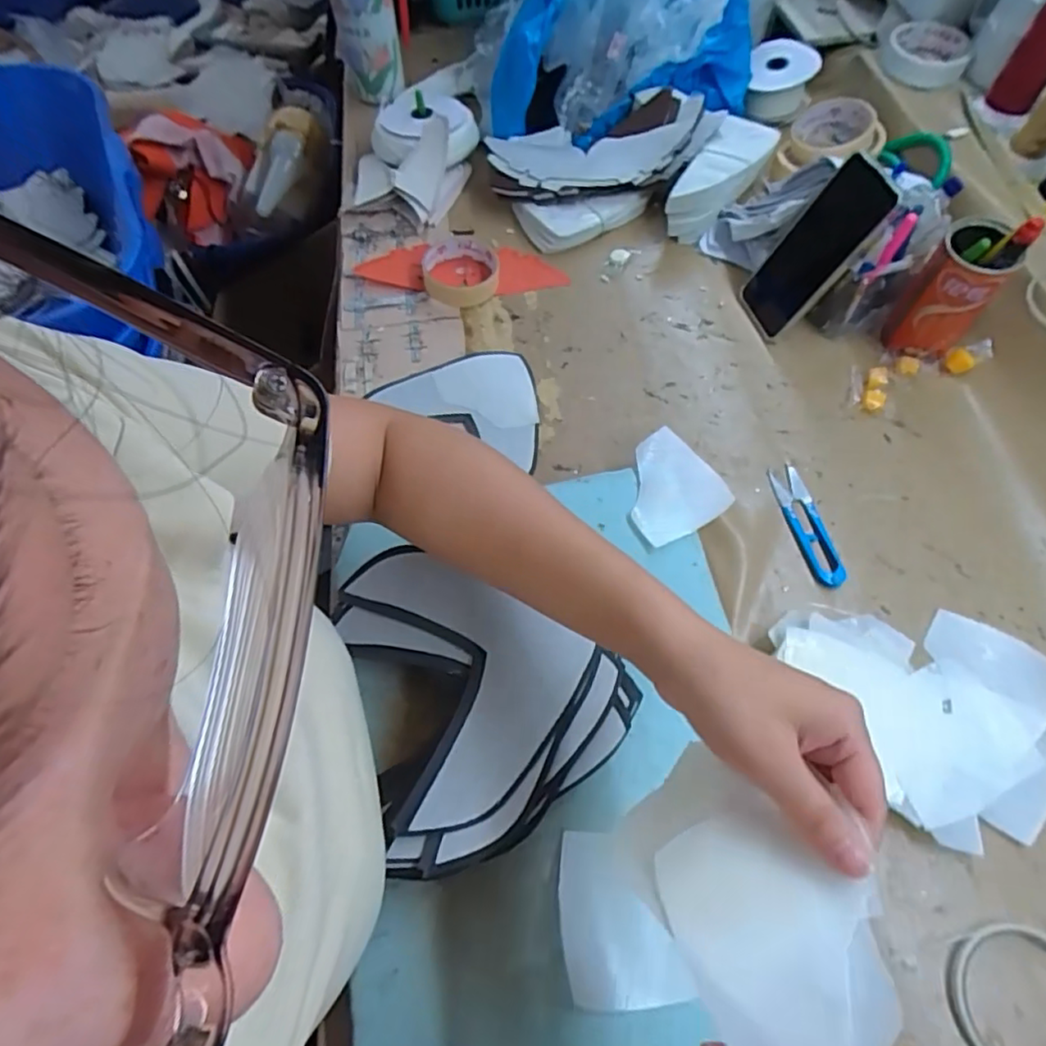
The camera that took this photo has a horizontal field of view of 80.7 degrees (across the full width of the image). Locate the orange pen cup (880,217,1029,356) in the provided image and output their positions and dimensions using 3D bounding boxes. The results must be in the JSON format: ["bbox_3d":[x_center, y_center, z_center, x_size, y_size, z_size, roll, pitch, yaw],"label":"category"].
[{"bbox_3d":[0.390,-0.214,0.562,0.062,0.120,0.058,-1,64,2],"label":"orange pen cup"}]

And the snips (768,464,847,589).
[{"bbox_3d":[0.246,0.000,0.536,0.028,0.008,0.119,-9,64,-2],"label":"snips"}]

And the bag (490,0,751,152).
[{"bbox_3d":[0.113,-0.593,0.734,0.311,0.180,0.170,-5,64,0],"label":"bag"}]

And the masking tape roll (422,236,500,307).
[{"bbox_3d":[-0.068,-0.277,0.676,0.083,0.022,0.098,-4,64,0],"label":"masking tape roll"}]

